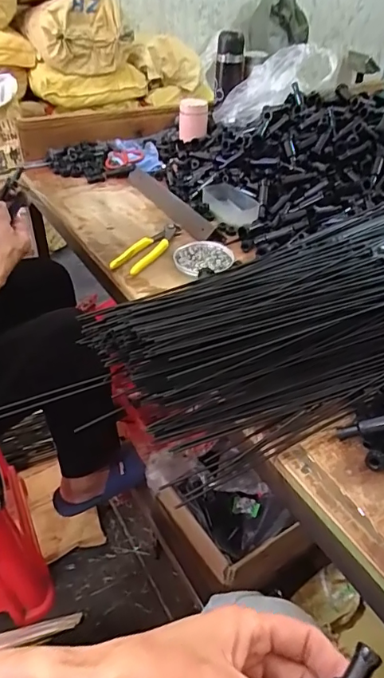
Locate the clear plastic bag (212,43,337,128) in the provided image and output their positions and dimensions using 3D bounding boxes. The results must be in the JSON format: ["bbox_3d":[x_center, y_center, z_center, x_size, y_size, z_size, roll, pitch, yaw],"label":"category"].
[{"bbox_3d":[0.184,-0.569,1.080,0.286,0.085,0.141,-28,37,15],"label":"clear plastic bag"}]

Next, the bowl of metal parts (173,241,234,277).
[{"bbox_3d":[0.016,-0.125,0.732,0.087,0.014,0.082,1,39,-1],"label":"bowl of metal parts"}]

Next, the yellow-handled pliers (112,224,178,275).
[{"bbox_3d":[-0.068,-0.146,0.763,0.047,0.011,0.157,21,43,23],"label":"yellow-handled pliers"}]

